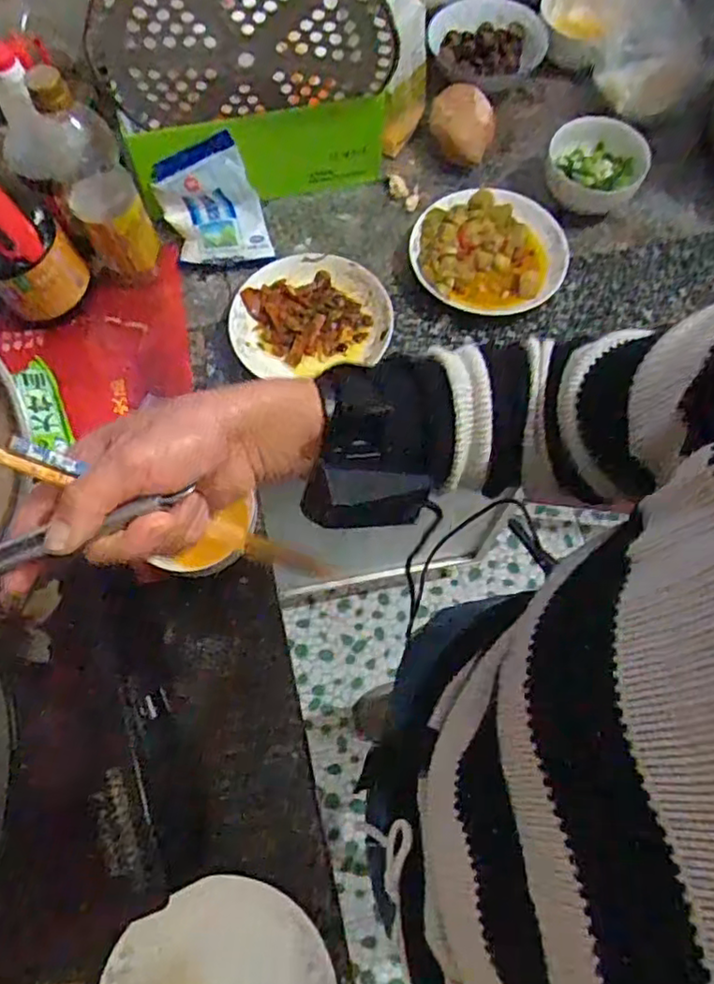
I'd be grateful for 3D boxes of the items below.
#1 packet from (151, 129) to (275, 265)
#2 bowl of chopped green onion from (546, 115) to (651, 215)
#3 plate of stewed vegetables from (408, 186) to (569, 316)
[{"bbox_3d":[-0.167,-0.327,0.742,0.111,0.082,0.110,-16,69,-6],"label":"packet"},{"bbox_3d":[0.284,-0.389,0.777,0.101,0.055,0.113,-10,69,-4],"label":"bowl of chopped green onion"},{"bbox_3d":[0.156,-0.281,0.754,0.172,0.038,0.162,0,68,0],"label":"plate of stewed vegetables"}]

